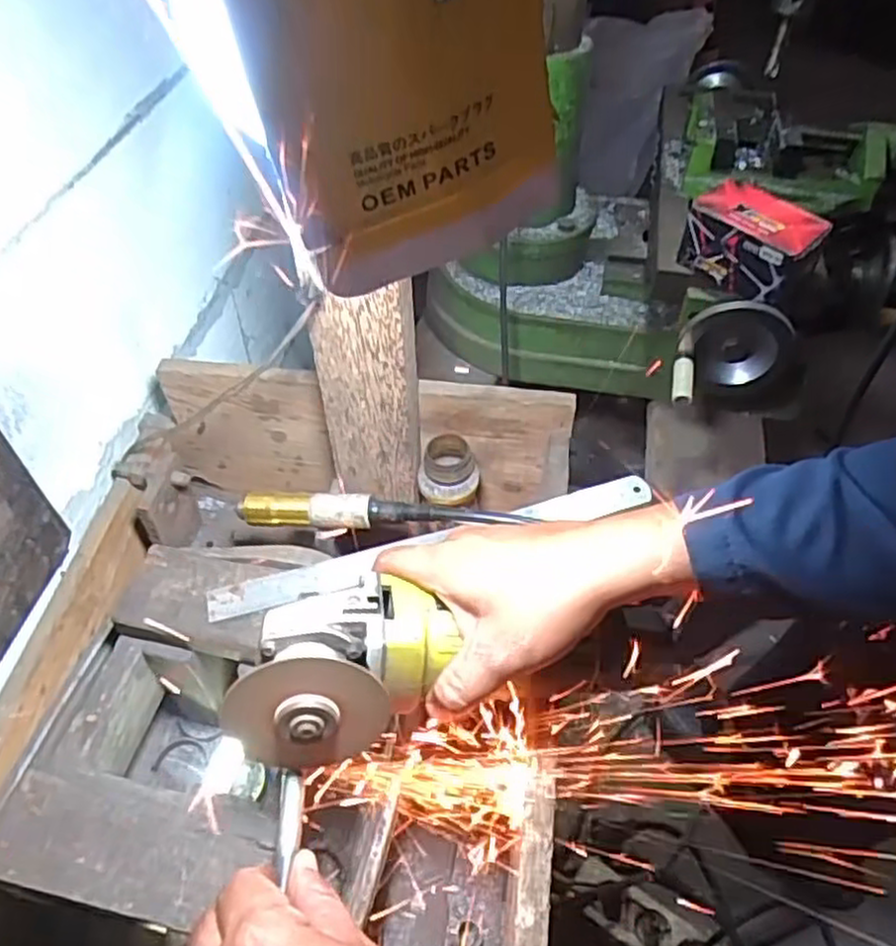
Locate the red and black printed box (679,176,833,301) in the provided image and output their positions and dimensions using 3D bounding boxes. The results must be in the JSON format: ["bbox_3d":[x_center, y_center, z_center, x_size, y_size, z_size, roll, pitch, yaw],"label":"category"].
[{"bbox_3d":[0.268,-0.201,0.643,0.068,0.065,0.105,-34,58,-25],"label":"red and black printed box"}]

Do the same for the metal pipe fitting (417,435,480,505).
[{"bbox_3d":[0.000,-0.002,0.600,0.047,0.037,0.043,-2,50,-2],"label":"metal pipe fitting"}]

